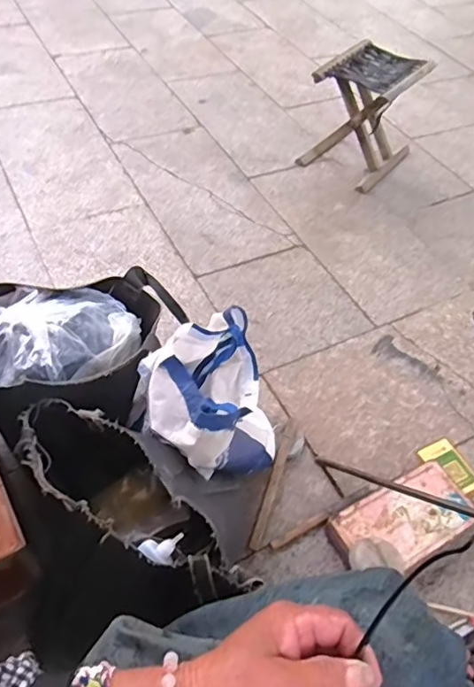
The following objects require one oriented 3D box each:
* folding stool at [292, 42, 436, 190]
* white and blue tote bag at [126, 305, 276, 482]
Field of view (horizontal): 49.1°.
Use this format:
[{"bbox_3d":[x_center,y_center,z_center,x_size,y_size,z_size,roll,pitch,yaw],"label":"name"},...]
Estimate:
[{"bbox_3d":[0.341,-0.601,1.392,0.220,0.268,0.260,37,60,20],"label":"folding stool"},{"bbox_3d":[-0.027,0.091,0.786,0.182,0.217,0.237,32,56,18],"label":"white and blue tote bag"}]

